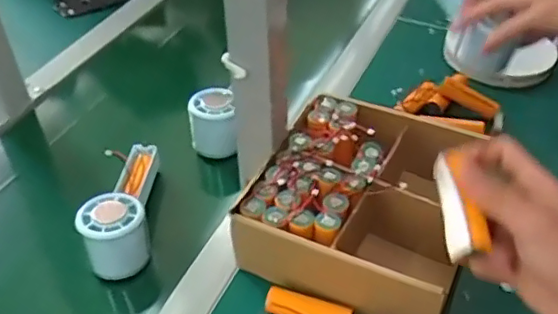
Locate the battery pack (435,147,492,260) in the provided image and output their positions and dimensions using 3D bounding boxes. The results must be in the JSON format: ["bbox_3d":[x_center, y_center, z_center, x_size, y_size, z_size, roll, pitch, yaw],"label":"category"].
[{"bbox_3d":[0.112,0.029,0.369,0.020,0.018,0.072,-2,55,-1],"label":"battery pack"}]

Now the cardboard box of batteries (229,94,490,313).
[{"bbox_3d":[0.080,0.045,0.537,0.182,0.077,0.206,19,47,20],"label":"cardboard box of batteries"}]

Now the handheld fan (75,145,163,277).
[{"bbox_3d":[-0.147,0.041,0.562,0.053,0.067,0.151,-1,44,0],"label":"handheld fan"}]

